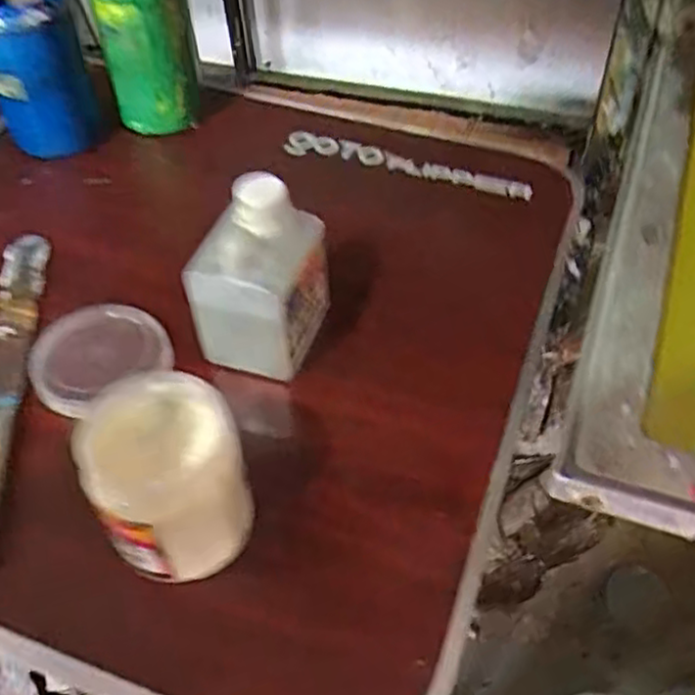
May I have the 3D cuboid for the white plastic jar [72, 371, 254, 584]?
[{"bbox_3d":[-0.101,0.078,0.431,0.080,0.100,0.086,-1,50,2],"label":"white plastic jar"}]

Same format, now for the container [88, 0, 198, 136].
[{"bbox_3d":[-0.194,-0.298,0.721,0.090,0.177,0.095,-9,50,-5],"label":"container"}]

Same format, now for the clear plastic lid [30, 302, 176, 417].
[{"bbox_3d":[-0.188,0.003,0.548,0.097,0.013,0.085,-33,56,-22],"label":"clear plastic lid"}]

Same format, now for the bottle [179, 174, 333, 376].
[{"bbox_3d":[-0.062,-0.046,0.527,0.069,0.128,0.092,15,53,15],"label":"bottle"}]

